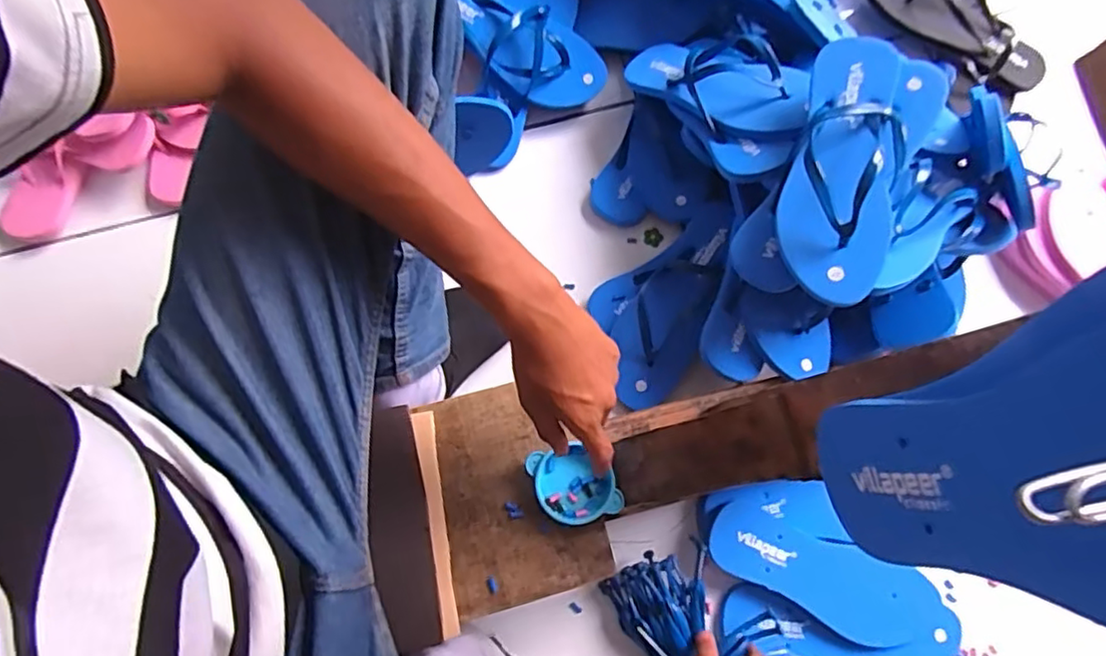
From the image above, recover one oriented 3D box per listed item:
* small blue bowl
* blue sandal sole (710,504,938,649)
[{"bbox_3d":[0.019,0.143,0.578,0.071,0.020,0.071,-18,77,-6],"label":"small blue bowl"},{"bbox_3d":[0.278,0.258,0.650,0.246,0.019,0.085,22,76,2],"label":"blue sandal sole"}]

